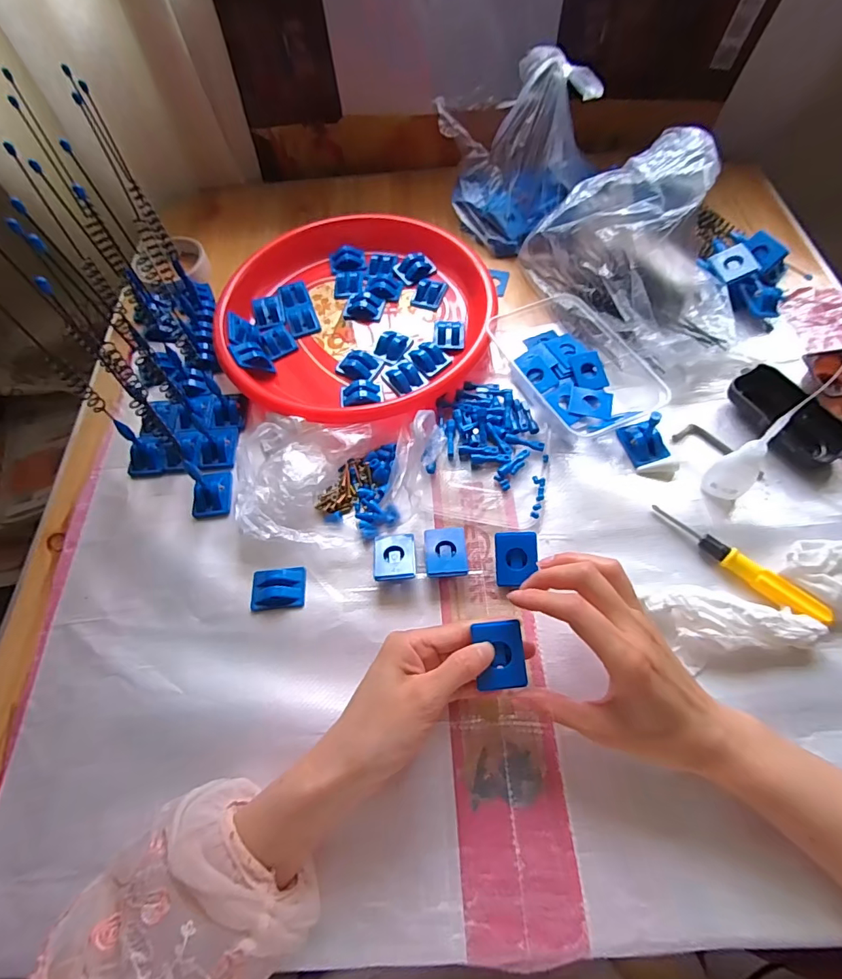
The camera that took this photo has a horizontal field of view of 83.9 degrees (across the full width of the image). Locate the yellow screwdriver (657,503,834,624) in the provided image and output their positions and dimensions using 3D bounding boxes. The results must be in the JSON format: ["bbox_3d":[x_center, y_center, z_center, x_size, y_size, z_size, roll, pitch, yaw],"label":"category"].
[{"bbox_3d":[0.252,0.058,0.376,0.138,0.016,0.017,40,71,21],"label":"yellow screwdriver"}]

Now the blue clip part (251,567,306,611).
[{"bbox_3d":[-0.119,0.081,0.387,0.043,0.009,0.033,-6,62,0],"label":"blue clip part"}]

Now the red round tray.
[{"bbox_3d":[-0.074,-0.194,0.511,0.280,0.030,0.276,-1,62,2],"label":"red round tray"}]

